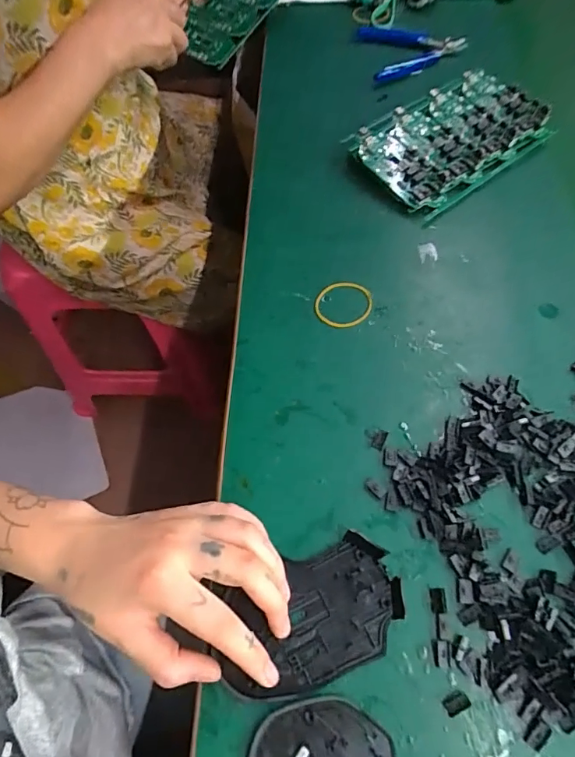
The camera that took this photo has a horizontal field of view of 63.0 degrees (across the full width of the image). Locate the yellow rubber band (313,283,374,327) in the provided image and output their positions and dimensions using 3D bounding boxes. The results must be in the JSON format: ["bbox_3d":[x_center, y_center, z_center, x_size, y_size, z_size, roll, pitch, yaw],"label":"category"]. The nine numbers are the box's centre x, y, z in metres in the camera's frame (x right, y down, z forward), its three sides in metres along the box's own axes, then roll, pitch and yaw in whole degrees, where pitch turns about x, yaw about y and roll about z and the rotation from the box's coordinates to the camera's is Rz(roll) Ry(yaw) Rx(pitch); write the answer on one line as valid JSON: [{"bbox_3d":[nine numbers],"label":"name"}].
[{"bbox_3d":[0.047,-0.063,0.394,0.047,0.004,0.045,8,66,10],"label":"yellow rubber band"}]

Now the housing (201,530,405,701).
[{"bbox_3d":[0.013,0.141,0.277,0.110,0.018,0.067,-17,63,-8],"label":"housing"}]

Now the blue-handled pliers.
[{"bbox_3d":[0.147,-0.400,0.556,0.110,0.015,0.116,-7,62,-2],"label":"blue-handled pliers"}]

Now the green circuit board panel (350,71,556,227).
[{"bbox_3d":[0.163,-0.238,0.466,0.182,0.030,0.113,-35,67,-16],"label":"green circuit board panel"}]

